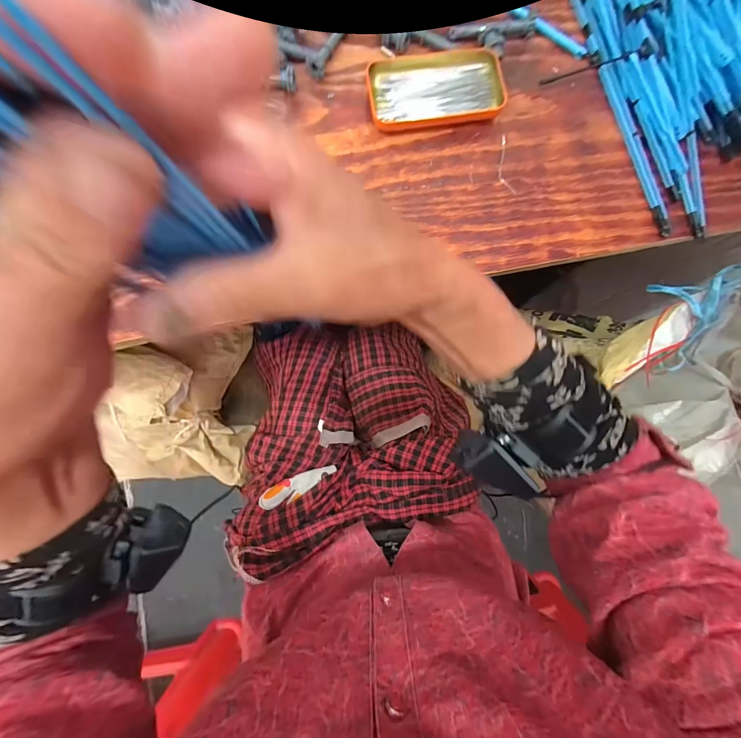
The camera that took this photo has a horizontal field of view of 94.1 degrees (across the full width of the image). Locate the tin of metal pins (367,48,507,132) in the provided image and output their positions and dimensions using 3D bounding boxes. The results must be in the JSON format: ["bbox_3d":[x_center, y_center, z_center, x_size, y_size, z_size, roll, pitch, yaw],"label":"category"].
[{"bbox_3d":[0.069,-0.309,0.377,0.142,0.017,0.085,-10,82,-4],"label":"tin of metal pins"}]

